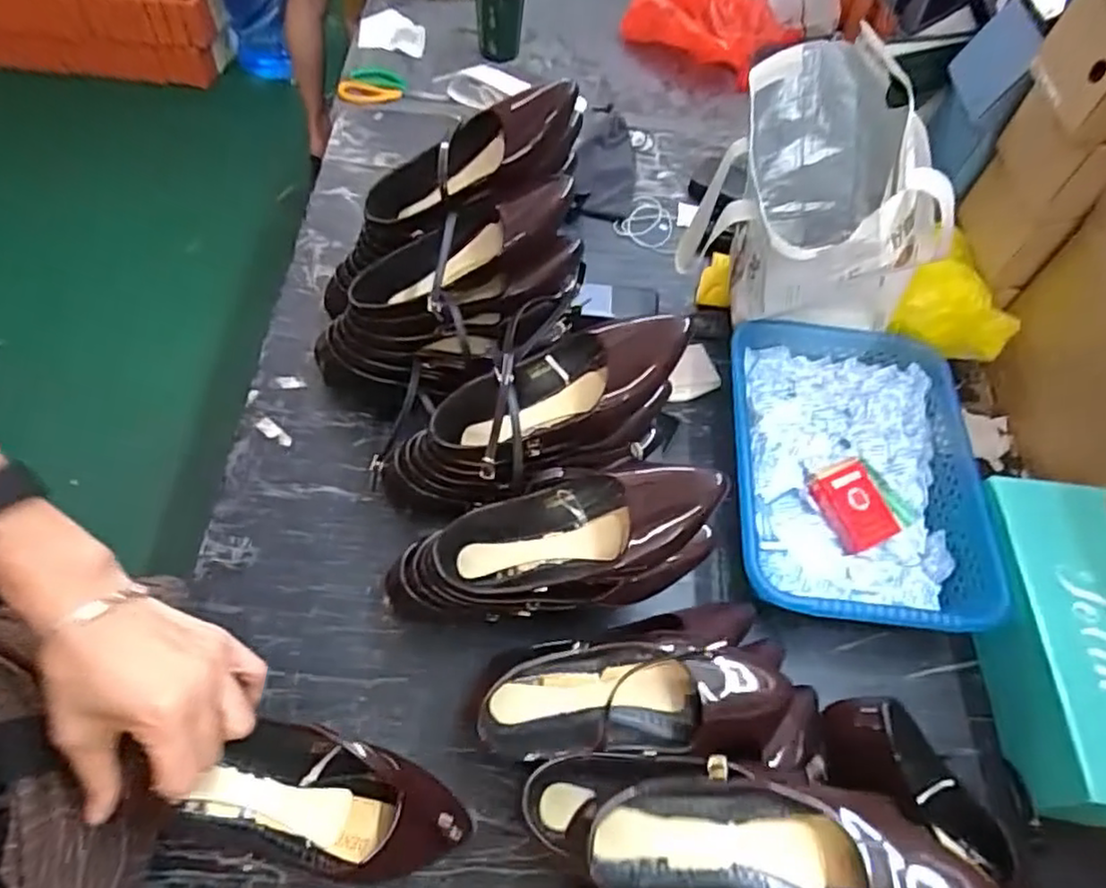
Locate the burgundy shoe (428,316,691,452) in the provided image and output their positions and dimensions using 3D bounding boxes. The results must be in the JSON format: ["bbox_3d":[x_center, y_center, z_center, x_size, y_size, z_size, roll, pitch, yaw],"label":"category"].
[{"bbox_3d":[0.007,-0.042,0.592,0.231,0.061,0.073,-20,58,14],"label":"burgundy shoe"}]

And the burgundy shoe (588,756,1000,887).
[{"bbox_3d":[0.138,0.258,0.418,0.218,0.067,0.091,11,58,2],"label":"burgundy shoe"}]

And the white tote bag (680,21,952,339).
[{"bbox_3d":[0.275,-0.253,0.707,0.211,0.224,0.249,-6,59,-8],"label":"white tote bag"}]

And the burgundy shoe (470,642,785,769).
[{"bbox_3d":[0.064,0.196,0.515,0.230,0.047,0.081,1,58,-4],"label":"burgundy shoe"}]

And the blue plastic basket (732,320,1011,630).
[{"bbox_3d":[0.304,0.036,0.704,0.244,0.076,0.328,7,58,0],"label":"blue plastic basket"}]

